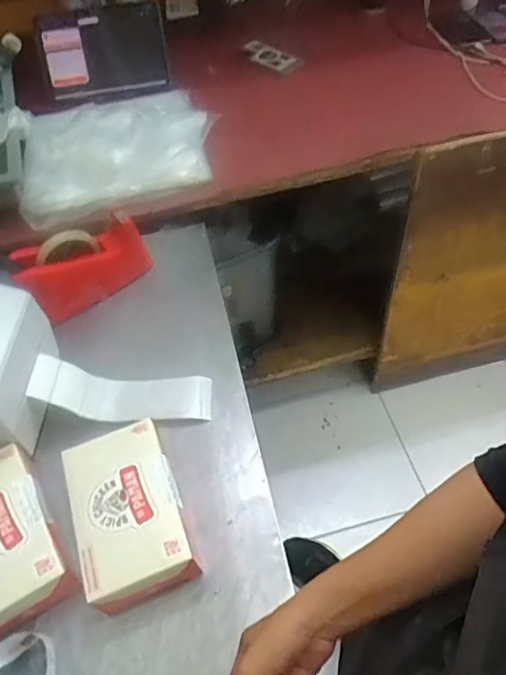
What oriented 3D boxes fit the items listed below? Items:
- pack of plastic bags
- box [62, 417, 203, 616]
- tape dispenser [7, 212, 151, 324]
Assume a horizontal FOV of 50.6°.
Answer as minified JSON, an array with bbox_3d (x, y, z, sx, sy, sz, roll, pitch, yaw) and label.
[{"bbox_3d":[-0.239,-0.321,0.950,0.359,0.054,0.217,-23,78,-19],"label":"pack of plastic bags"},{"bbox_3d":[-0.135,0.196,0.591,0.110,0.060,0.187,-19,53,-10],"label":"box"},{"bbox_3d":[-0.251,-0.107,0.805,0.180,0.083,0.085,-25,54,-14],"label":"tape dispenser"}]

